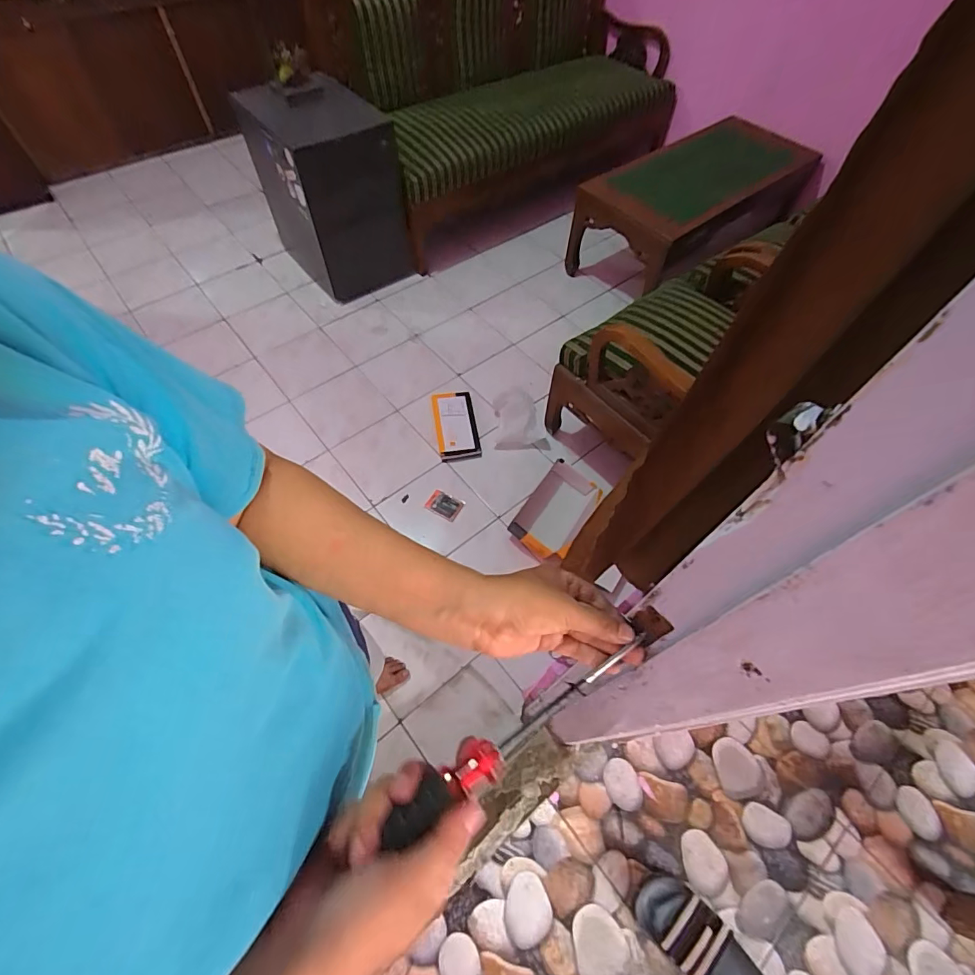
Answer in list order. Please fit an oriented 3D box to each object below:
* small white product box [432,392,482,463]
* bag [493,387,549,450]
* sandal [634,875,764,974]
[{"bbox_3d":[-0.114,-0.223,1.658,0.145,0.035,0.288,-8,60,-7],"label":"small white product box"},{"bbox_3d":[0.118,-0.245,1.651,0.185,0.059,0.235,0,59,-2],"label":"bag"},{"bbox_3d":[0.357,0.743,0.729,0.252,0.050,0.096,41,66,20],"label":"sandal"}]

